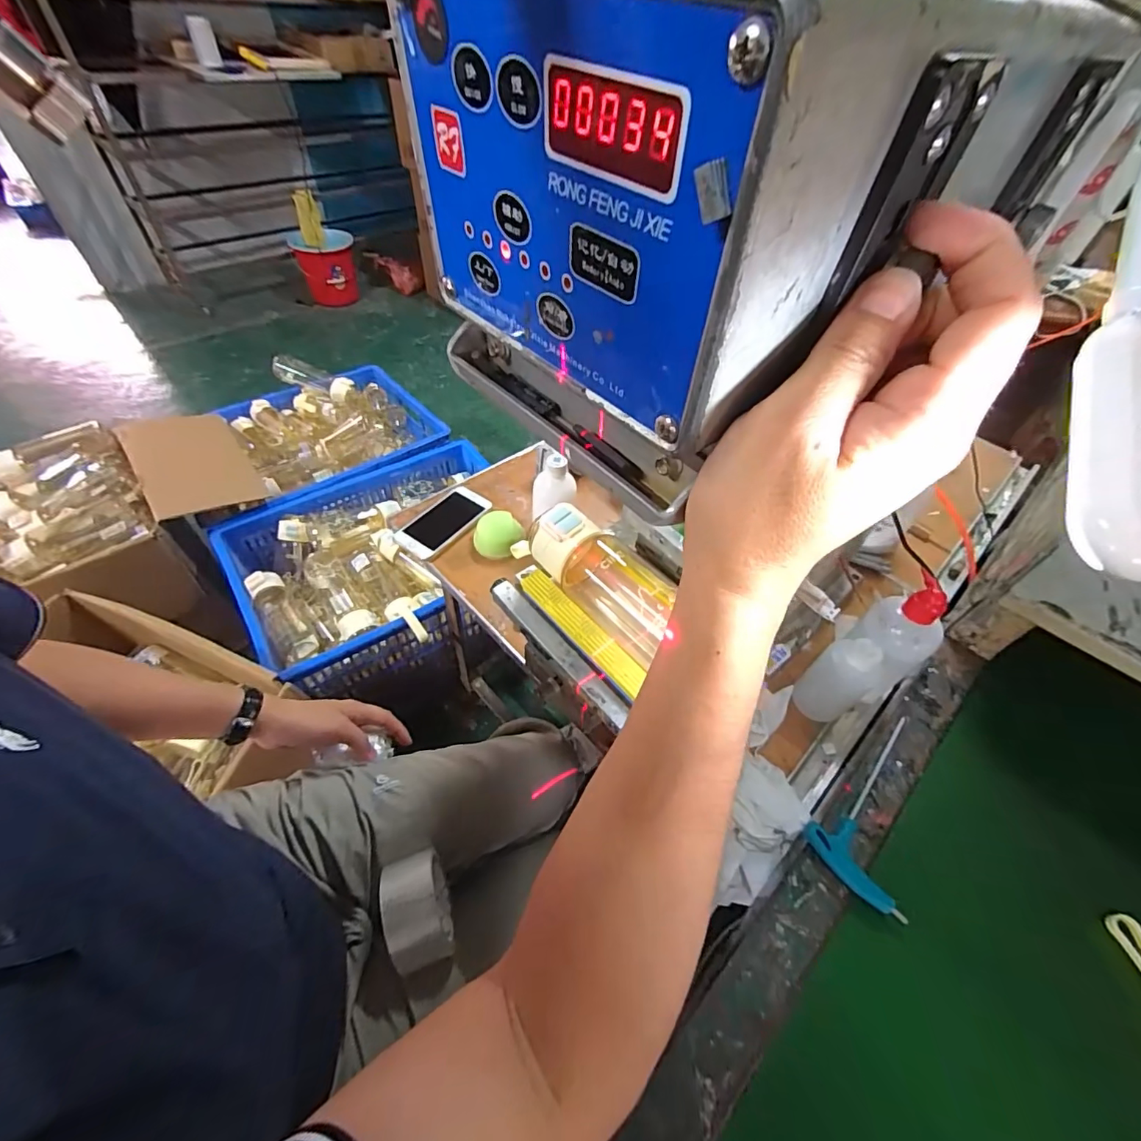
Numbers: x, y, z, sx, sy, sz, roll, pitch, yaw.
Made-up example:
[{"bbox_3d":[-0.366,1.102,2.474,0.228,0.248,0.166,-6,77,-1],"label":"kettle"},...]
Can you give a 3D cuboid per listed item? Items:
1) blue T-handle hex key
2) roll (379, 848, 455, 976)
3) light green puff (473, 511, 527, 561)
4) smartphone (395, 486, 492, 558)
[{"bbox_3d":[0.317,0.233,0.469,0.192,0.018,0.091,-29,58,-25],"label":"blue T-handle hex key"},{"bbox_3d":[-0.158,0.353,0.500,0.057,0.079,0.095,-12,53,-14],"label":"roll"},{"bbox_3d":[-0.116,-0.056,0.763,0.072,0.028,0.079,2,51,-3],"label":"light green puff"},{"bbox_3d":[-0.208,-0.083,0.789,0.082,0.010,0.154,34,56,21],"label":"smartphone"}]

